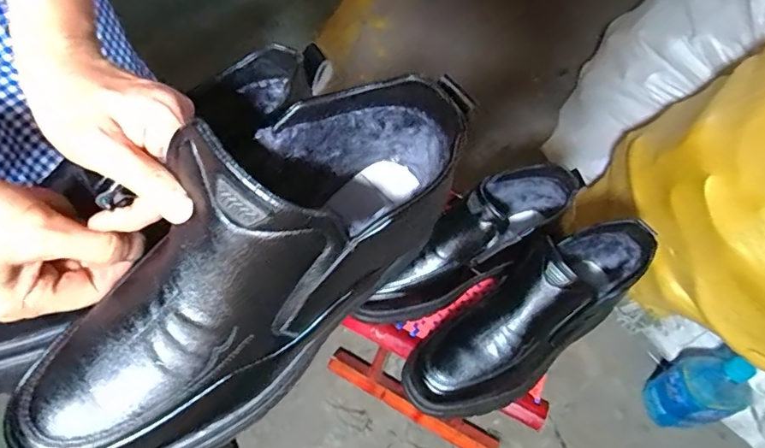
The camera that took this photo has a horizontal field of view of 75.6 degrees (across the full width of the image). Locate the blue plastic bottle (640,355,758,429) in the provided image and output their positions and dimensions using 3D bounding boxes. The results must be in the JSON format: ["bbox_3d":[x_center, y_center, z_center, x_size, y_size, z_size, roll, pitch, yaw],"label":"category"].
[{"bbox_3d":[0.486,0.259,0.763,0.082,0.223,0.093,-19,59,-9],"label":"blue plastic bottle"}]

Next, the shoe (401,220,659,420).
[{"bbox_3d":[0.161,0.097,0.531,0.295,0.118,0.098,-27,61,-14],"label":"shoe"}]

